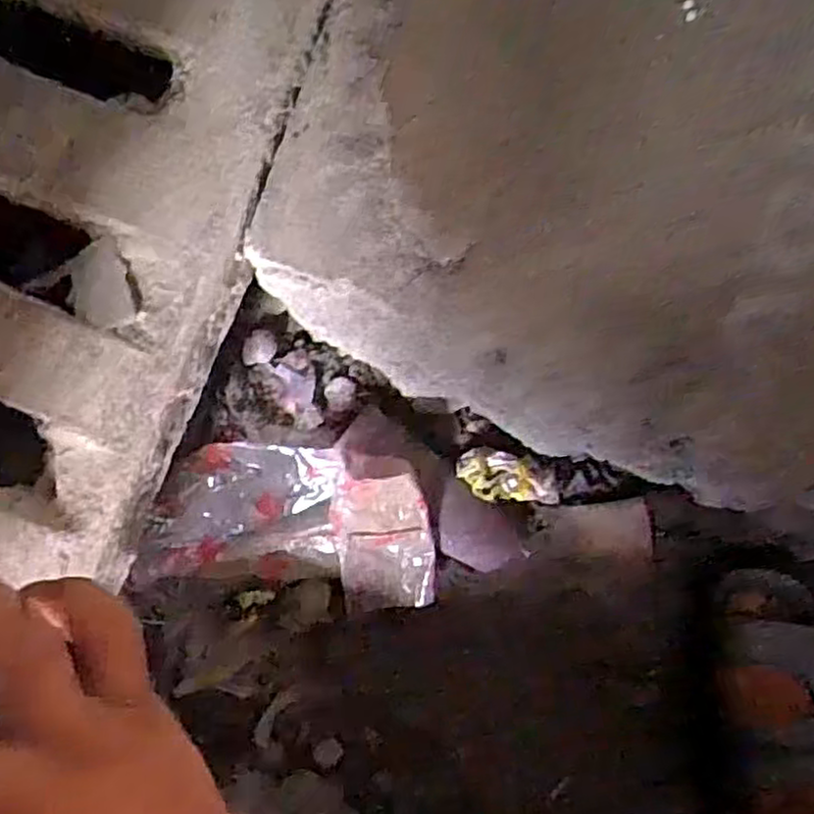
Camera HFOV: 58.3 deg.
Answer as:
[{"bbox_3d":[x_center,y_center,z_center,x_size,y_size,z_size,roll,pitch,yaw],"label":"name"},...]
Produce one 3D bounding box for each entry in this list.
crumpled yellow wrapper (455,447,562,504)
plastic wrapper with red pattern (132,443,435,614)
[{"bbox_3d":[0.079,0.054,0.564,0.077,0.027,0.037,5,92,1],"label":"crumpled yellow wrapper"},{"bbox_3d":[-0.086,0.093,0.569,0.226,0.055,0.129,12,92,1],"label":"plastic wrapper with red pattern"}]

